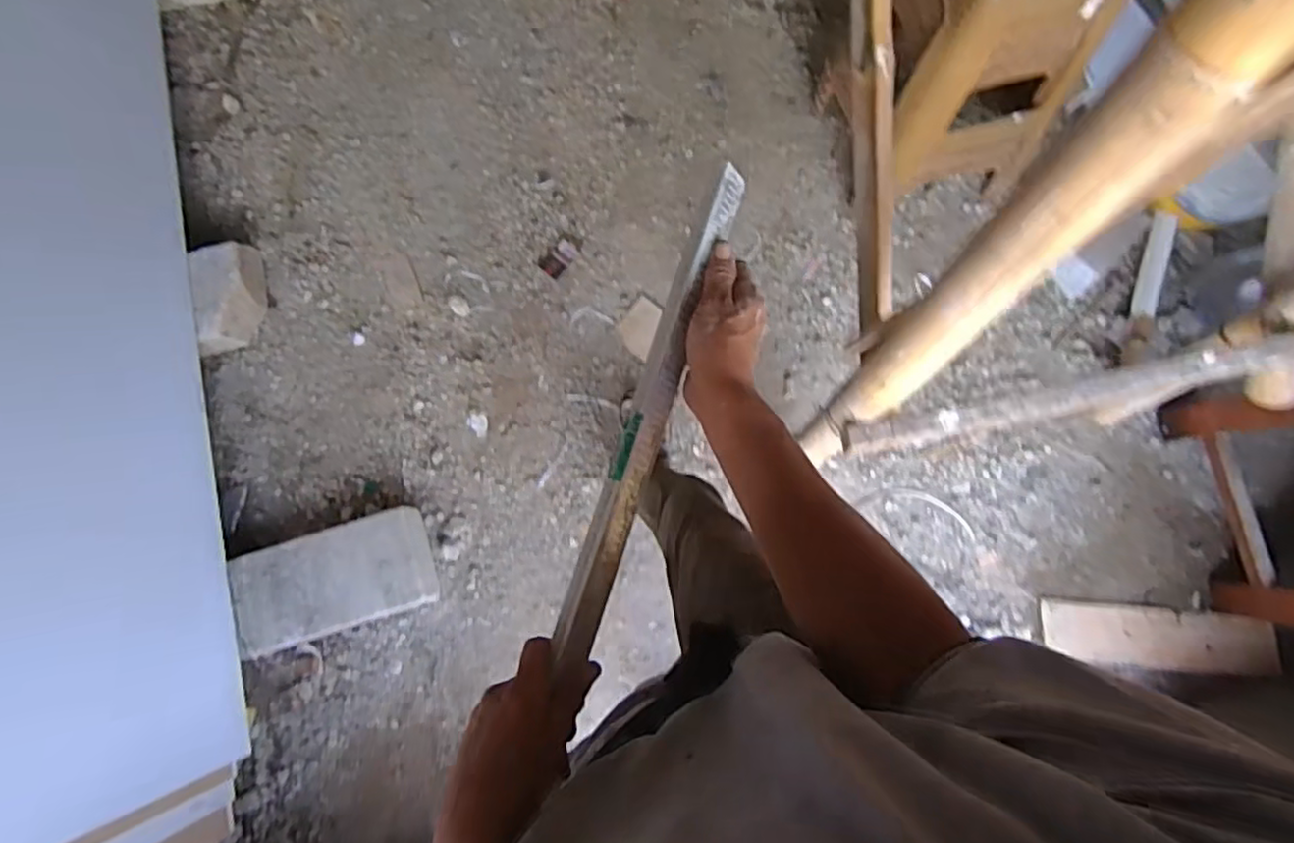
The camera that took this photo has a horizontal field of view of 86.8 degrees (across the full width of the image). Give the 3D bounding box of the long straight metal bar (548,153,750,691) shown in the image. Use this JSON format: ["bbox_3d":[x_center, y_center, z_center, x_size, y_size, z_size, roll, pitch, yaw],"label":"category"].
[{"bbox_3d":[0.006,-0.016,0.542,0.029,0.020,0.412,18,79,2],"label":"long straight metal bar"}]

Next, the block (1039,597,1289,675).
[{"bbox_3d":[1.078,0.457,1.454,0.437,0.042,0.127,4,71,9],"label":"block"}]

